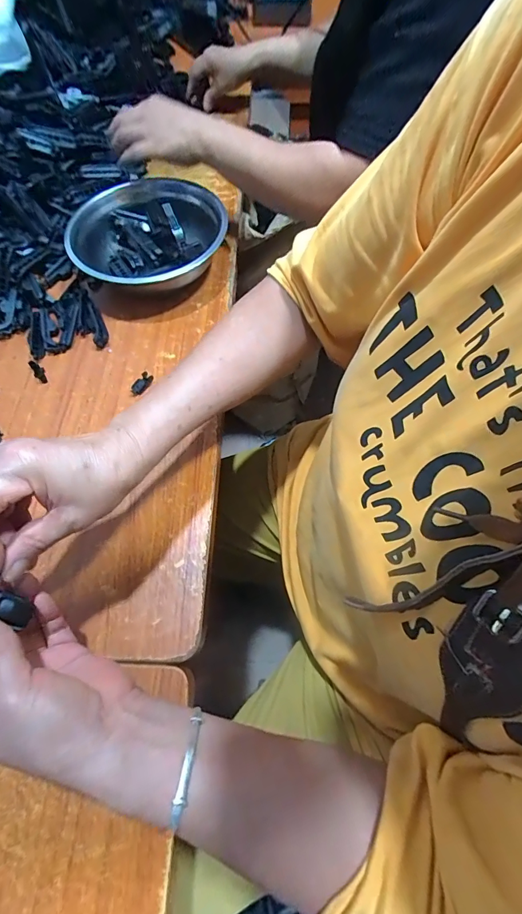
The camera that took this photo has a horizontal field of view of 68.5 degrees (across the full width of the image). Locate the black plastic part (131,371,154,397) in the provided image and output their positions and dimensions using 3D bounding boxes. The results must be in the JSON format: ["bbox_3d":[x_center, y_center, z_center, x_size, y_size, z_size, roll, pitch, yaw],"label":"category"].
[{"bbox_3d":[-0.139,-0.085,0.449,0.017,0.010,0.028,32,70,15],"label":"black plastic part"}]

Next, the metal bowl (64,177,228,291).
[{"bbox_3d":[-0.147,-0.283,0.513,0.195,0.060,0.190,0,65,1],"label":"metal bowl"}]

